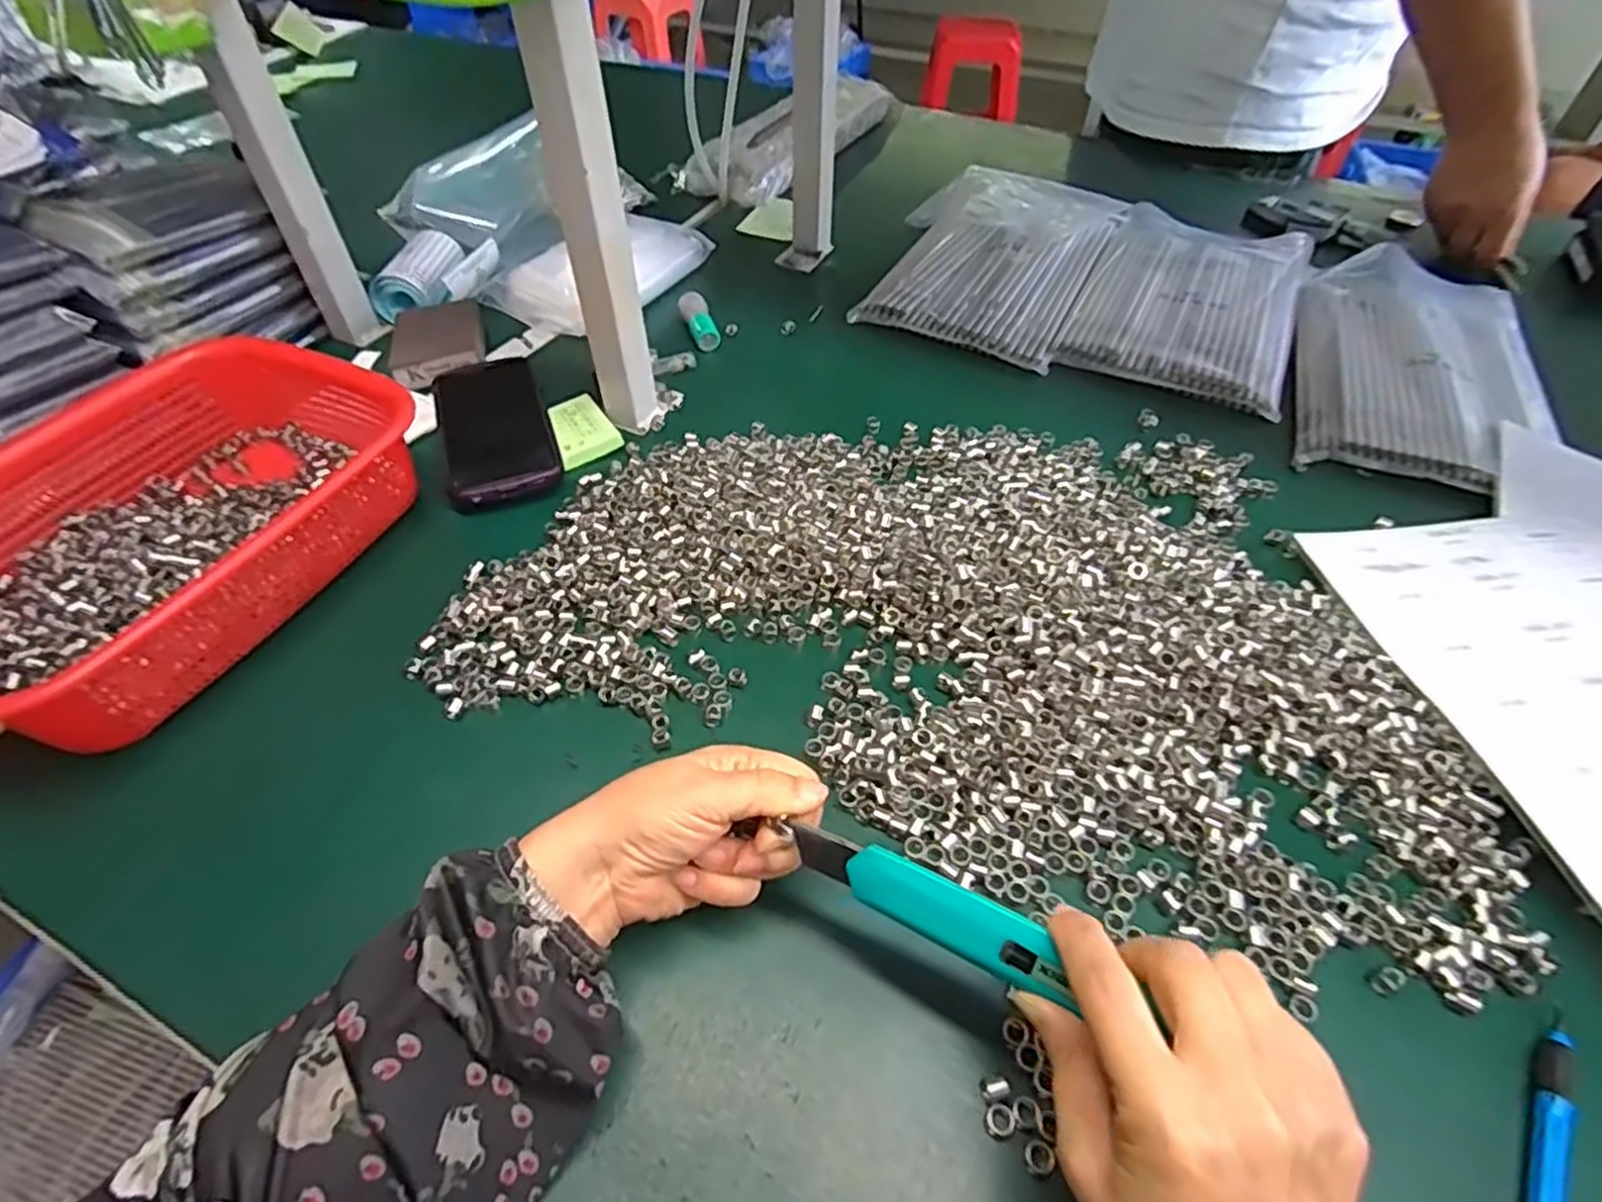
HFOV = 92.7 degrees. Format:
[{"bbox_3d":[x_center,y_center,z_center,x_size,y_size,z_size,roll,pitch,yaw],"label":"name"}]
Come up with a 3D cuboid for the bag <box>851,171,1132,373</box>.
[{"bbox_3d":[0.194,-0.352,0.762,0.195,0.022,0.327,21,52,17],"label":"bag"}]

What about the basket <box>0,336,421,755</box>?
[{"bbox_3d":[-0.381,-0.056,0.470,0.212,0.063,0.300,19,52,16],"label":"basket"}]

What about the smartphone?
[{"bbox_3d":[-0.233,-0.135,0.574,0.079,0.013,0.181,-18,51,-15],"label":"smartphone"}]

